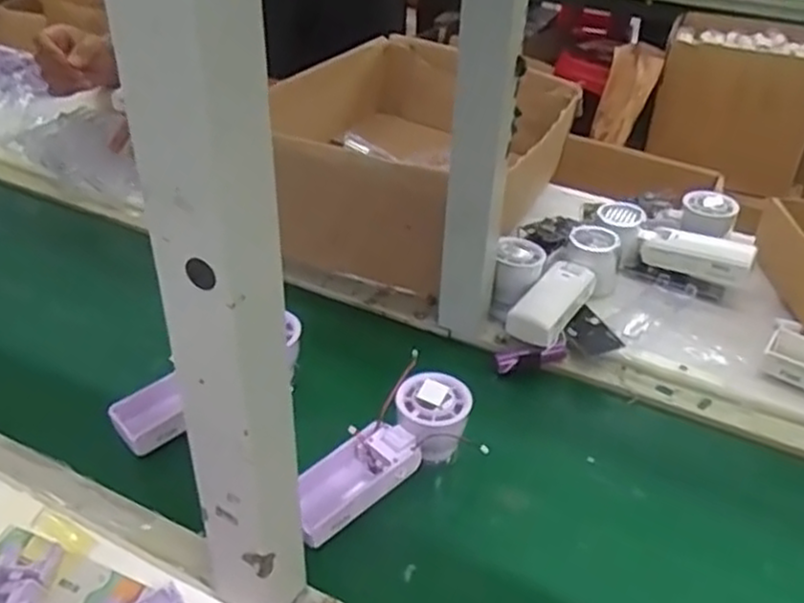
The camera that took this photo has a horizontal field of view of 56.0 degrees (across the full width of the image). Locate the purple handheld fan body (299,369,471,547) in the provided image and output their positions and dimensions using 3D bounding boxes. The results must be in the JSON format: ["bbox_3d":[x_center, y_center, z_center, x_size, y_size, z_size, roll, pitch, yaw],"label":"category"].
[{"bbox_3d":[-0.017,0.117,0.577,0.165,0.053,0.053,-28,47,-33],"label":"purple handheld fan body"}]

